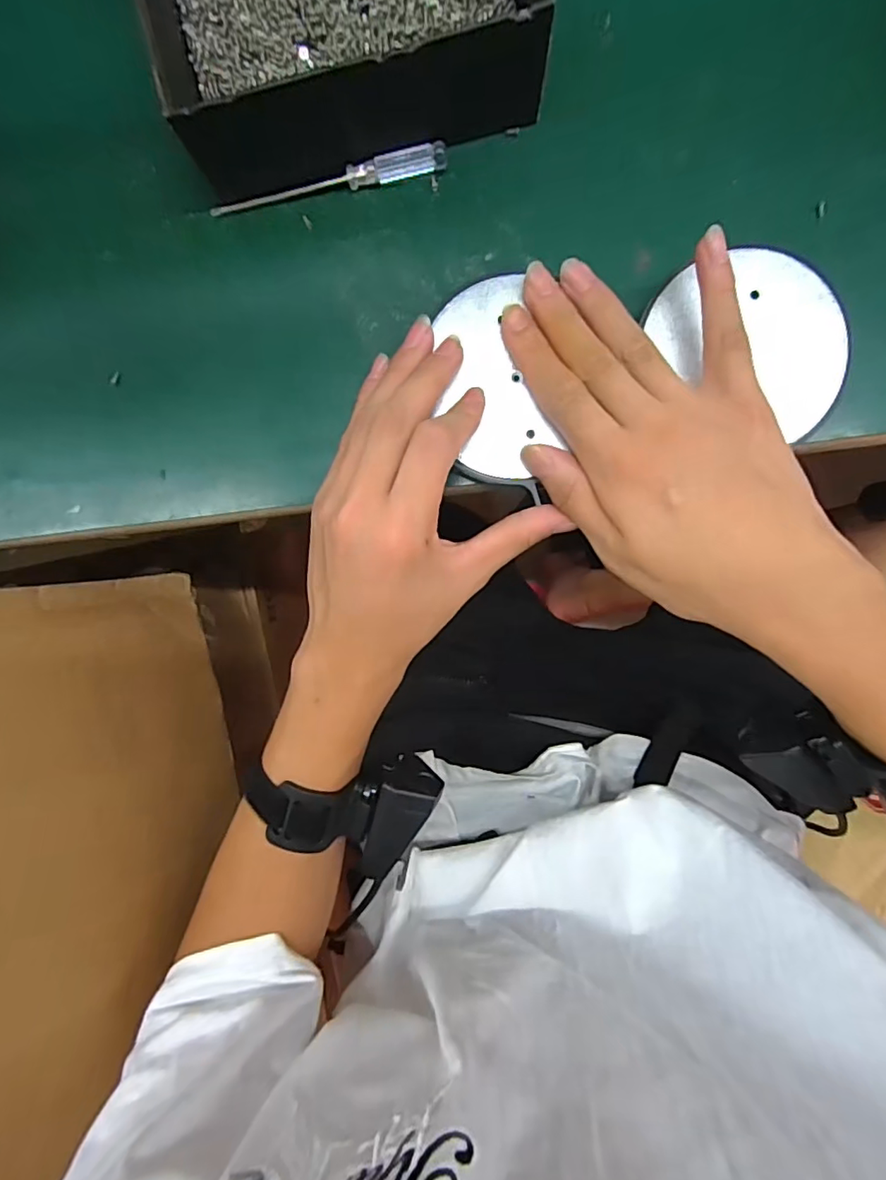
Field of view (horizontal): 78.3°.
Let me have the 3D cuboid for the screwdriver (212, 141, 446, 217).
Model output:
[{"bbox_3d":[-0.055,-0.197,0.264,0.115,0.009,0.008,-11,93,3],"label":"screwdriver"}]

